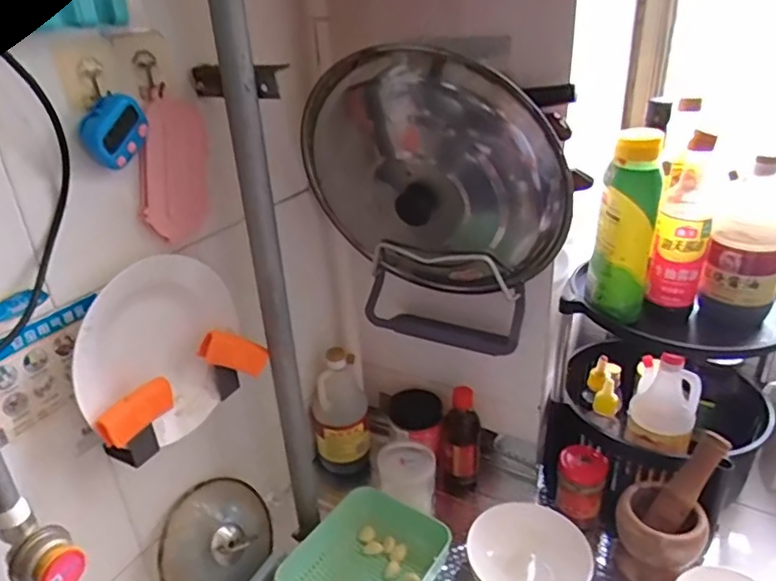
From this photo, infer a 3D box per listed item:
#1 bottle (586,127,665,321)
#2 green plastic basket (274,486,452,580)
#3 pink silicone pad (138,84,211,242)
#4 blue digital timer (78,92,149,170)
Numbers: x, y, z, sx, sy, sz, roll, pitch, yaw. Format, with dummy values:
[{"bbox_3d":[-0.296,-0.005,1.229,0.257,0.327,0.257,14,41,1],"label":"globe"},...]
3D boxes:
[{"bbox_3d":[0.294,-0.079,0.724,0.070,0.232,0.062,9,30,22],"label":"bottle"},{"bbox_3d":[-0.041,0.358,0.759,0.174,0.053,0.190,15,32,31],"label":"green plastic basket"},{"bbox_3d":[-0.220,-0.128,0.602,0.009,0.145,0.082,10,18,29],"label":"pink silicone pad"},{"bbox_3d":[-0.247,-0.143,0.529,0.019,0.052,0.062,21,74,20],"label":"blue digital timer"}]

